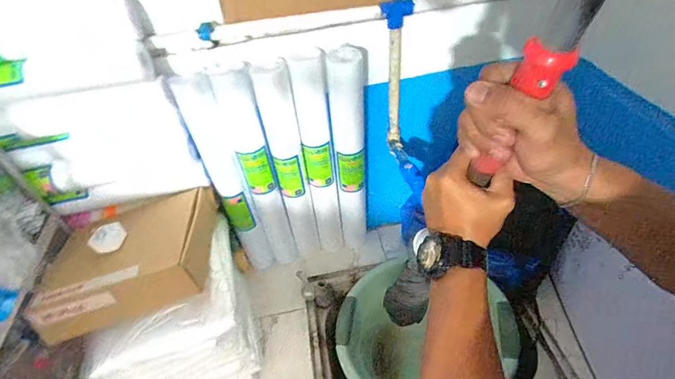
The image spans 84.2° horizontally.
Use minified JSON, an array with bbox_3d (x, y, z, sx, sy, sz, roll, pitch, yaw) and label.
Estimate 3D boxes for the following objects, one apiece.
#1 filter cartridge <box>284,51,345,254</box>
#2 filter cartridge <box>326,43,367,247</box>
[{"bbox_3d":[-0.034,-0.053,0.812,0.063,0.486,0.068,-7,43,0],"label":"filter cartridge"},{"bbox_3d":[0.032,-0.052,0.810,0.067,0.519,0.077,-5,44,3],"label":"filter cartridge"}]

